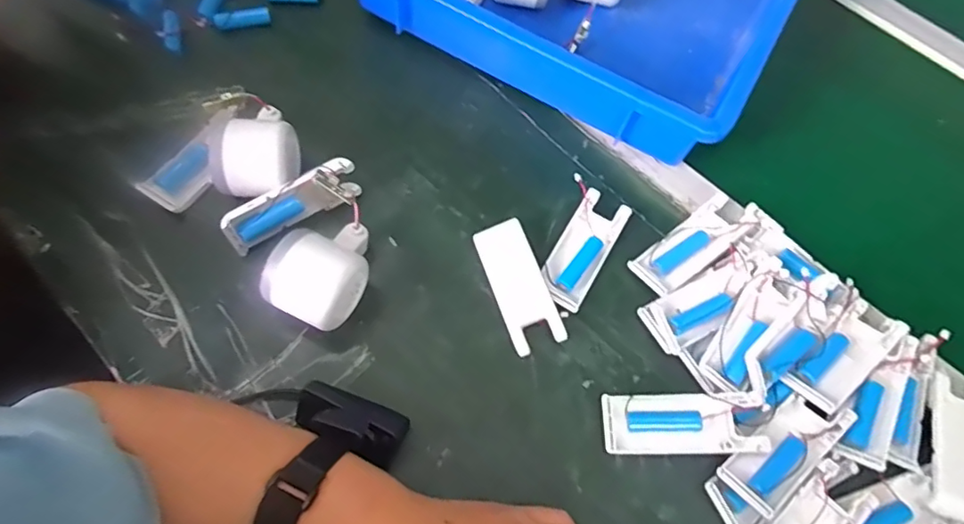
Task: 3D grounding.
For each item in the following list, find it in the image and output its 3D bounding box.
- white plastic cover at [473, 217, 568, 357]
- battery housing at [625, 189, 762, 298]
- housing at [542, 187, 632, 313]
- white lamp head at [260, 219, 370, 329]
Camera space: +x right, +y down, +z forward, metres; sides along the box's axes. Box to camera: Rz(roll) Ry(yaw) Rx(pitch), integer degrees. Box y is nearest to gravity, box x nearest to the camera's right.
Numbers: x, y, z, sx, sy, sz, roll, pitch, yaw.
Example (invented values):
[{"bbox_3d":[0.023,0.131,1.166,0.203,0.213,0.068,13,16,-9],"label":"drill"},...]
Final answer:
[{"bbox_3d":[0.028,0.017,0.421,0.041,0.014,0.103,-17,68,-11],"label":"white plastic cover"},{"bbox_3d":[0.177,-0.020,0.440,0.118,0.012,0.039,-33,72,-17],"label":"battery housing"},{"bbox_3d":[0.081,-0.010,0.438,0.040,0.014,0.104,30,67,9],"label":"housing"},{"bbox_3d":[-0.113,0.006,0.393,0.053,0.059,0.081,29,67,9],"label":"white lamp head"}]

